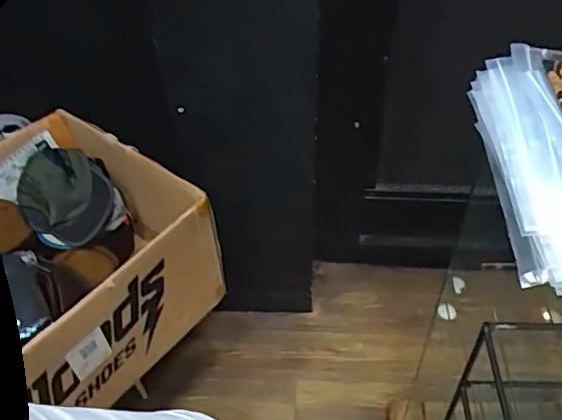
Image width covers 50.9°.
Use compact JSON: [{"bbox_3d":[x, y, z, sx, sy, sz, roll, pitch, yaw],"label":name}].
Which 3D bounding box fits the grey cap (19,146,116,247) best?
[{"bbox_3d":[-0.451,-0.034,1.260,0.156,0.137,0.160,-1,48,1],"label":"grey cap"}]

